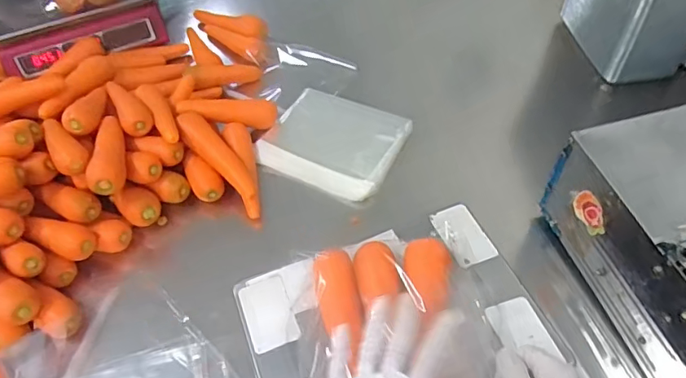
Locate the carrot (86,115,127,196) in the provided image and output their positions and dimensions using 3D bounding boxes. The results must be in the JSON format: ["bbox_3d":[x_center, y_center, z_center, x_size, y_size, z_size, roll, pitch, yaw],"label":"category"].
[{"bbox_3d":[-0.349,-0.055,0.759,0.048,0.044,0.169,-13,52,-7],"label":"carrot"}]

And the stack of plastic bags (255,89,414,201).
[{"bbox_3d":[-0.019,-0.088,0.872,0.228,0.033,0.187,21,55,19],"label":"stack of plastic bags"}]

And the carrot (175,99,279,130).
[{"bbox_3d":[-0.198,-0.134,0.883,0.166,0.040,0.041,3,49,-19],"label":"carrot"}]

